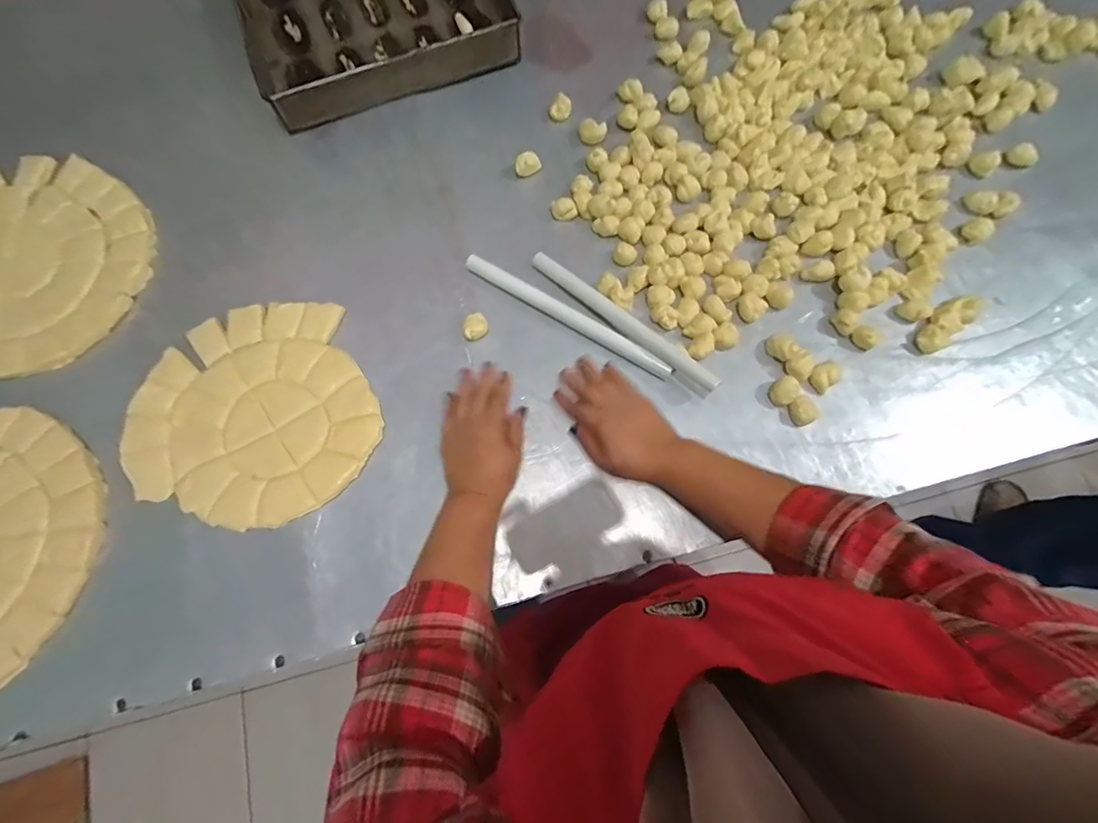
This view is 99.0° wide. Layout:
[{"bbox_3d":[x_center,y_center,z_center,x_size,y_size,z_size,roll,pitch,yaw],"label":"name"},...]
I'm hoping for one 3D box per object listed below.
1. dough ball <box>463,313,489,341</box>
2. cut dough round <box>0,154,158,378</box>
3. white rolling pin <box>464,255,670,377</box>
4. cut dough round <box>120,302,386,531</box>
[{"bbox_3d":[-0.087,-0.099,0.558,0.027,0.018,0.032,-5,73,-1],"label":"dough ball"},{"bbox_3d":[-0.670,-0.197,0.594,0.322,0.019,0.289,36,77,11],"label":"cut dough round"},{"bbox_3d":[0.020,-0.114,0.559,0.277,0.016,0.018,32,76,10],"label":"white rolling pin"},{"bbox_3d":[-0.341,0.005,0.534,0.264,0.012,0.252,0,73,1],"label":"cut dough round"}]

